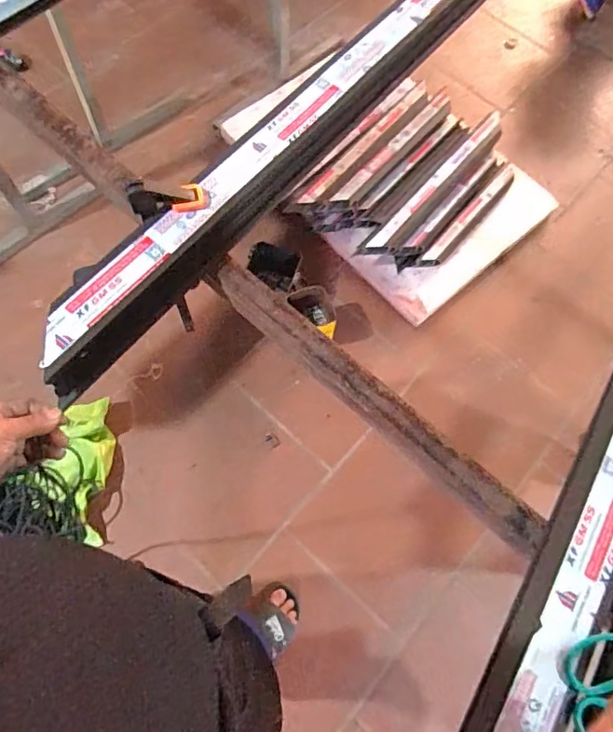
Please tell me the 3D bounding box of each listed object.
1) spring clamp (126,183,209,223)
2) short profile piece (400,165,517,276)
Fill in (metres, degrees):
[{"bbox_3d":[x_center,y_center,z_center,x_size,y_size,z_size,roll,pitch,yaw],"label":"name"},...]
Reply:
[{"bbox_3d":[-0.166,-0.204,0.644,0.089,0.026,0.035,-15,71,-9],"label":"spring clamp"},{"bbox_3d":[0.487,-0.457,1.656,0.084,0.068,0.525,43,72,12],"label":"short profile piece"}]

